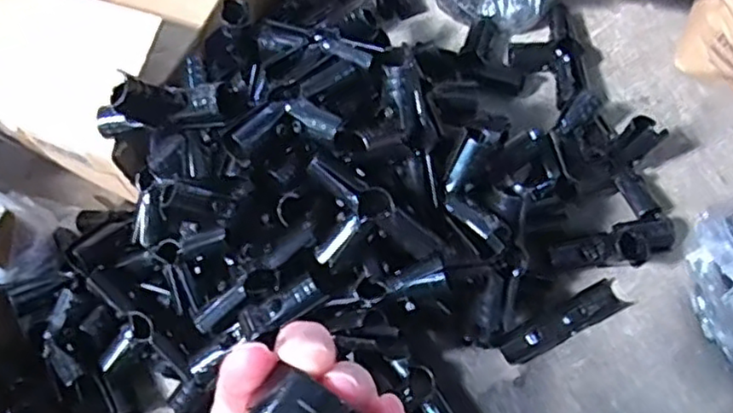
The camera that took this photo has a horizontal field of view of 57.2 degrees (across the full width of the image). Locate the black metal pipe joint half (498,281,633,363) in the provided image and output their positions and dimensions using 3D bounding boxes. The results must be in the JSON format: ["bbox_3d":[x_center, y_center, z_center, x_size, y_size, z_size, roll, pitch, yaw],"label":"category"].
[{"bbox_3d":[0.191,0.111,0.650,0.131,0.011,0.032,-27,67,-10],"label":"black metal pipe joint half"}]

